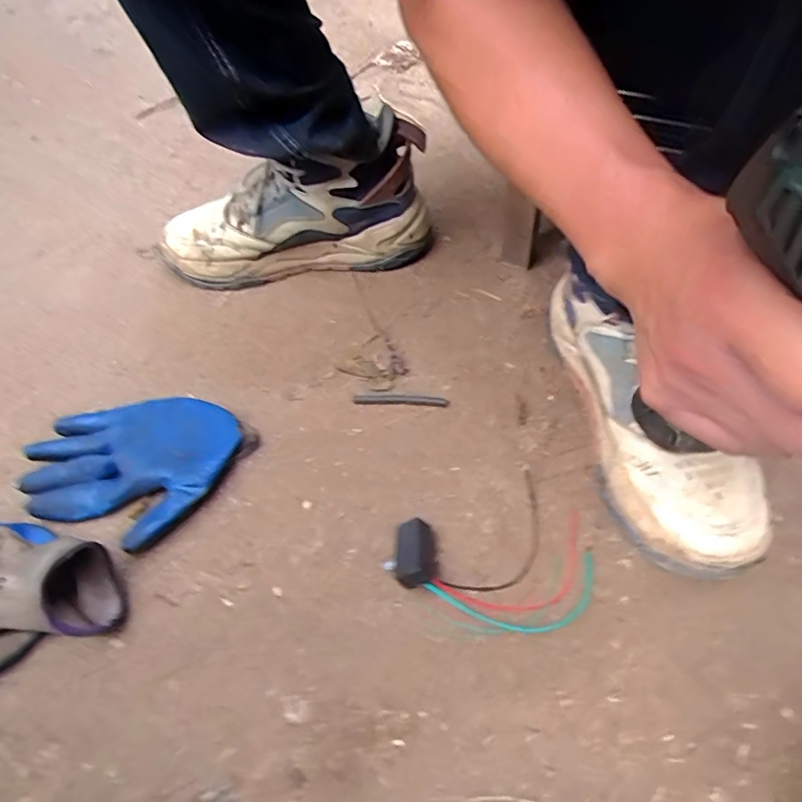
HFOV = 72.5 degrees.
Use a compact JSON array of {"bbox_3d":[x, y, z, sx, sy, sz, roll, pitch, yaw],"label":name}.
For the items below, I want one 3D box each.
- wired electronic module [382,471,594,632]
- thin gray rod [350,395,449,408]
[{"bbox_3d":[0.071,0.115,0.393,0.145,0.032,0.104,-22,59,-10],"label":"wired electronic module"},{"bbox_3d":[-0.001,-0.001,0.489,0.084,0.004,0.010,1,57,5],"label":"thin gray rod"}]

